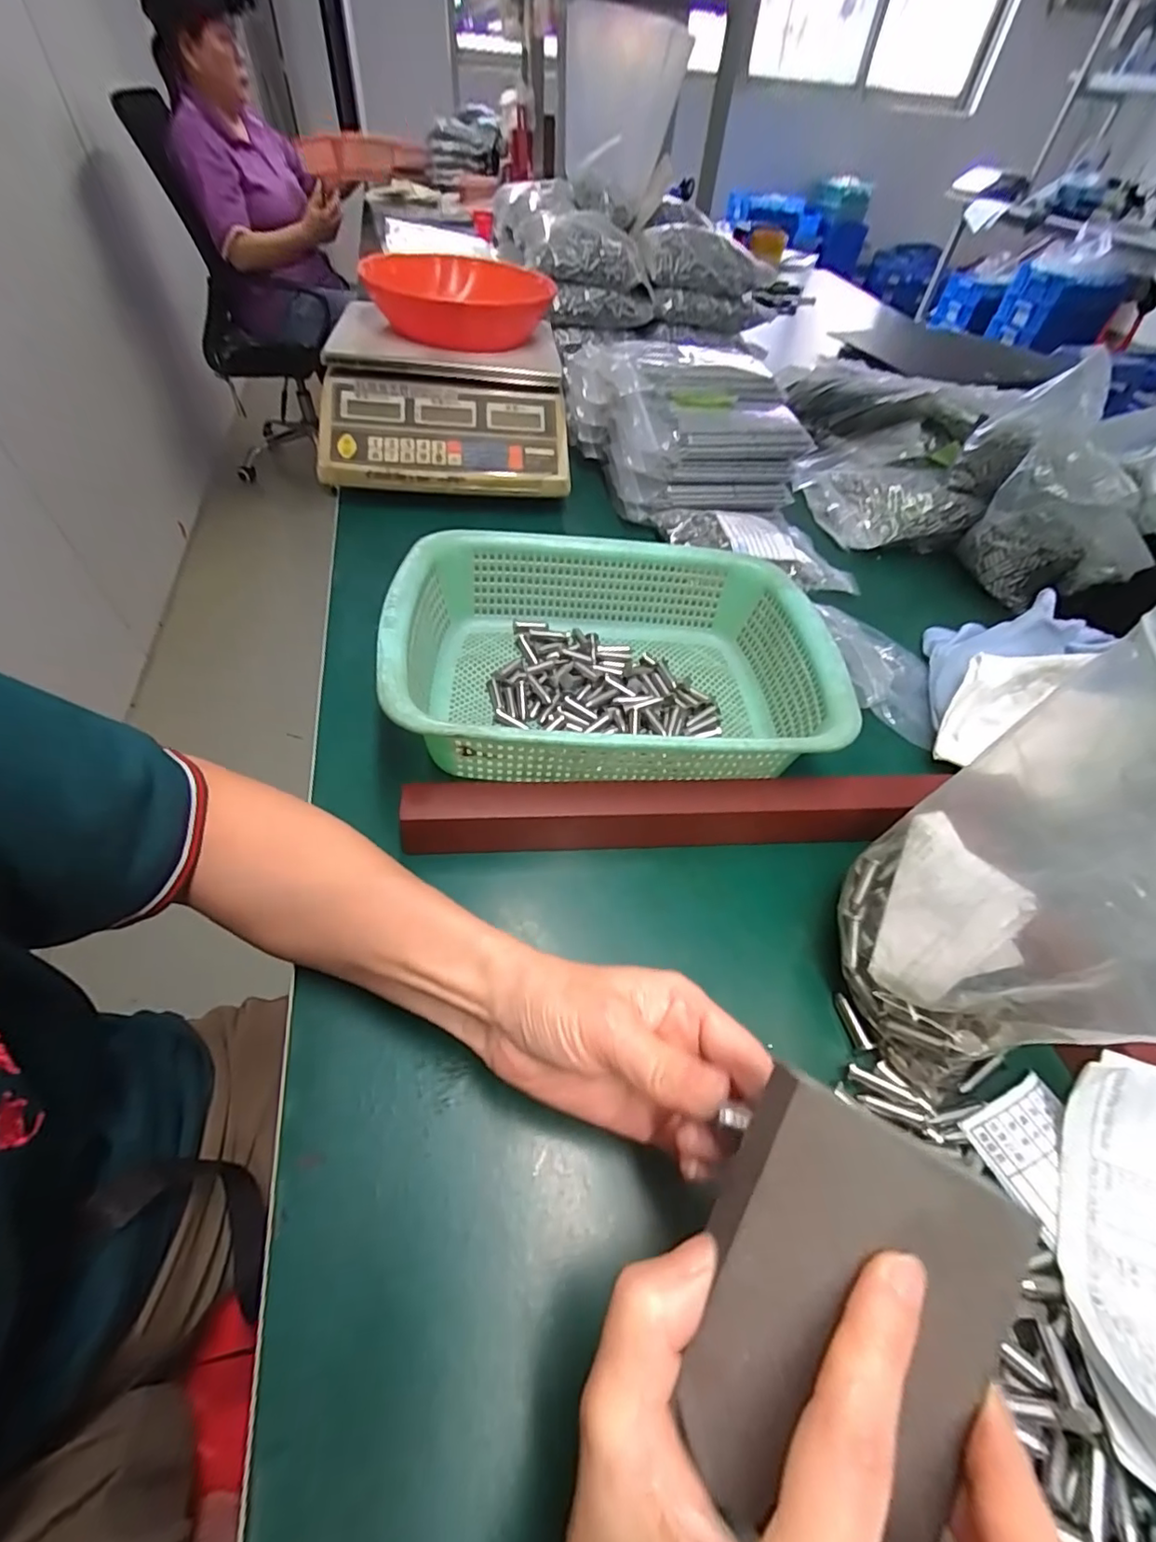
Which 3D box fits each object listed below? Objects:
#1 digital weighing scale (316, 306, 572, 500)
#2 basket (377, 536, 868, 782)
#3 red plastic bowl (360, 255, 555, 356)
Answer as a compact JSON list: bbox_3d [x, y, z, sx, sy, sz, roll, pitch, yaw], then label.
[{"bbox_3d":[-0.151,-0.424,0.647,0.259,0.109,0.243,-4,52,-7],"label":"digital weighing scale"},{"bbox_3d":[0.025,-0.079,0.405,0.290,0.088,0.220,1,52,-4],"label":"basket"},{"bbox_3d":[-0.129,-0.545,0.647,0.185,0.059,0.202,2,52,-3],"label":"red plastic bowl"}]

